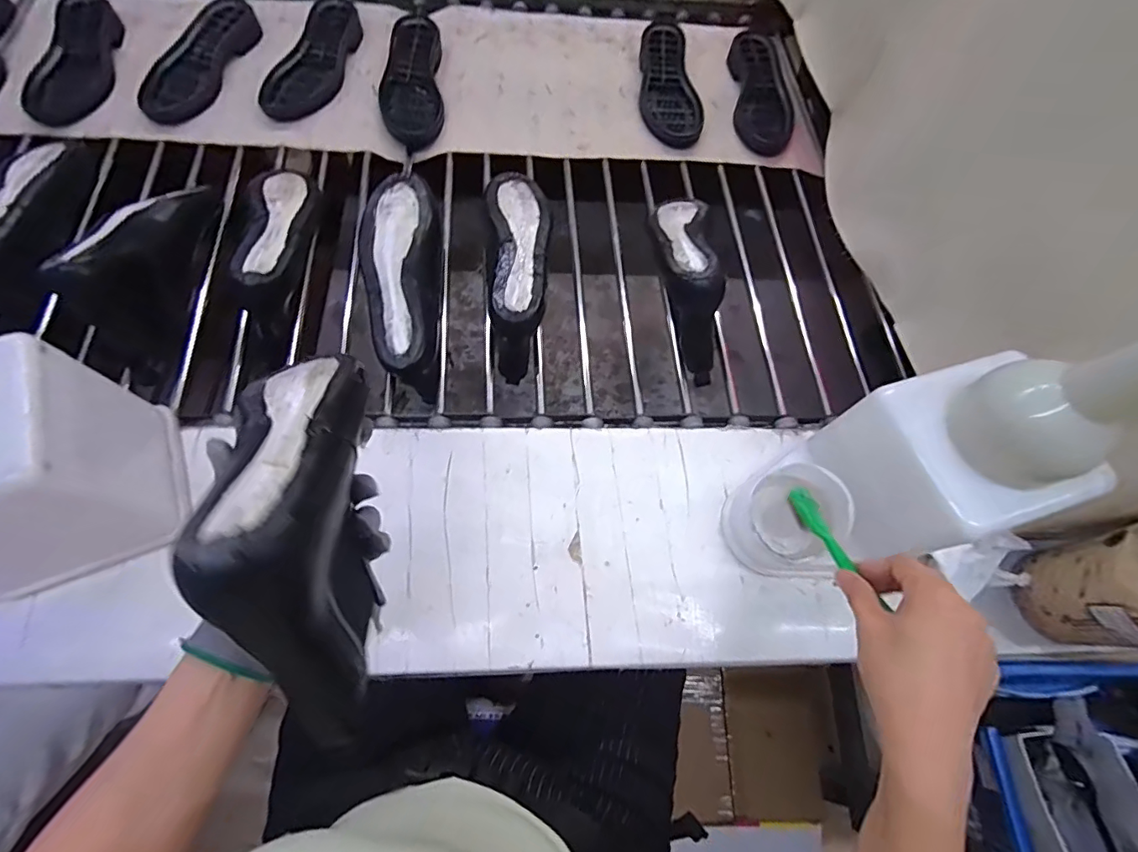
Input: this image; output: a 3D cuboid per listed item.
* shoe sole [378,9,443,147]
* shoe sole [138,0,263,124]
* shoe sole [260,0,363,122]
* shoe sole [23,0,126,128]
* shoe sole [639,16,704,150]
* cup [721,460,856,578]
[{"bbox_3d":[-0.241,-0.537,0.781,0.089,0.023,0.257,-4,69,-3],"label":"shoe sole"},{"bbox_3d":[-0.568,-0.564,0.774,0.101,0.027,0.255,18,69,5],"label":"shoe sole"},{"bbox_3d":[-0.394,-0.580,0.795,0.100,0.023,0.267,11,69,2],"label":"shoe sole"},{"bbox_3d":[-0.743,-0.560,0.763,0.108,0.022,0.258,-9,69,-5],"label":"shoe sole"},{"bbox_3d":[0.157,-0.547,0.809,0.090,0.025,0.249,-4,69,-3],"label":"shoe sole"},{"bbox_3d":[0.201,0.085,0.472,0.088,0.088,0.096,10,69,2],"label":"cup"}]

